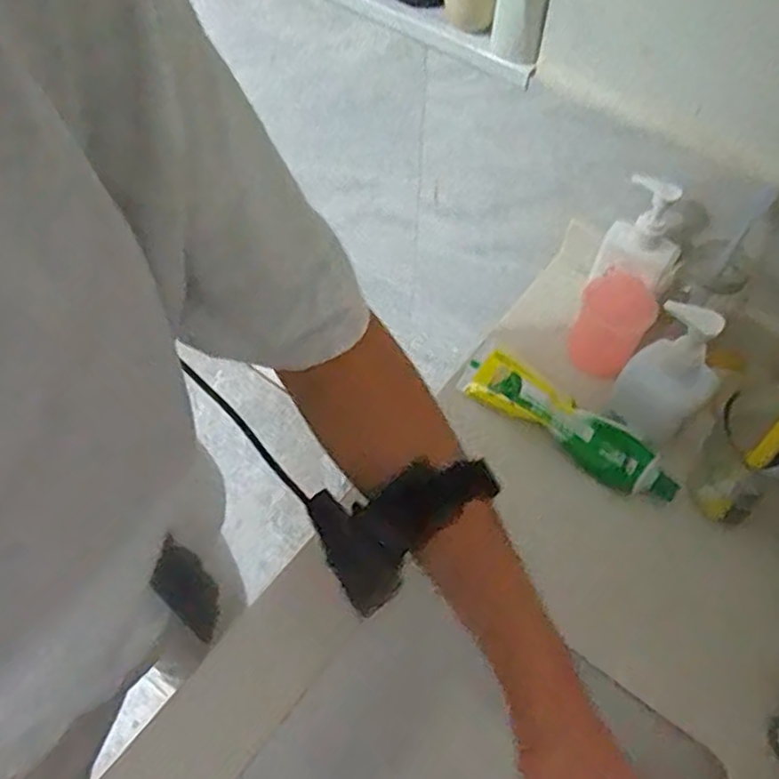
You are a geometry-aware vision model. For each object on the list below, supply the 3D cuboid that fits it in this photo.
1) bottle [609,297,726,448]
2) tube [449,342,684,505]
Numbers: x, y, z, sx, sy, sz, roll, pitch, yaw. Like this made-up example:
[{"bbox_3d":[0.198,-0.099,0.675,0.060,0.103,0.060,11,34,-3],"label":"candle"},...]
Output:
[{"bbox_3d":[0.219,-0.014,0.551,0.070,0.115,0.061,31,63,17],"label":"bottle"},{"bbox_3d":[0.151,0.029,0.604,0.203,0.043,0.046,35,65,19],"label":"tube"}]

